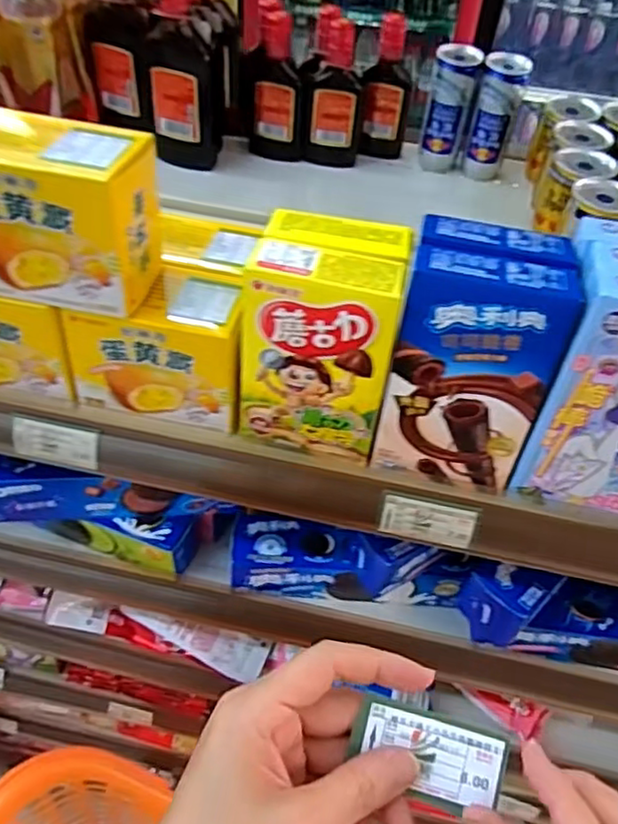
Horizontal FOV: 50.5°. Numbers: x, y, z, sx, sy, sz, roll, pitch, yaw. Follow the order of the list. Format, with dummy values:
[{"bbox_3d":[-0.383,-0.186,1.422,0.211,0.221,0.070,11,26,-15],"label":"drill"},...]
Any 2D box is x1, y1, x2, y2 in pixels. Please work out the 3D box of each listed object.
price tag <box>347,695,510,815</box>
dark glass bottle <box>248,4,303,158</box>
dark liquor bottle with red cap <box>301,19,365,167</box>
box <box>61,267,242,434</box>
[{"bbox_3d":[0.052,0.149,0.282,0.062,0.004,0.036,14,81,10],"label":"price tag"},{"bbox_3d":[-0.038,-0.376,0.767,0.062,0.150,0.052,-1,48,-7],"label":"dark glass bottle"},{"bbox_3d":[0.033,-0.369,0.766,0.065,0.153,0.045,10,48,3],"label":"dark liquor bottle with red cap"},{"bbox_3d":[-0.094,-0.045,0.432,0.110,0.079,0.064,10,48,3],"label":"box"}]

